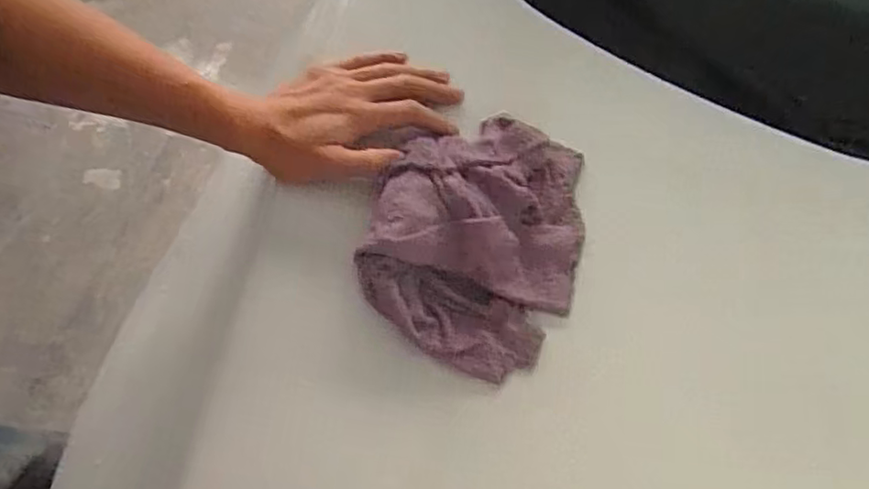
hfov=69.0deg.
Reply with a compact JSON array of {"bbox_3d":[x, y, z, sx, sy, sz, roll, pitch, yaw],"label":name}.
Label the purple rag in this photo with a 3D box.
[{"bbox_3d":[0.032,-0.010,0.451,0.144,0.041,0.187,15,65,4],"label":"purple rag"}]

